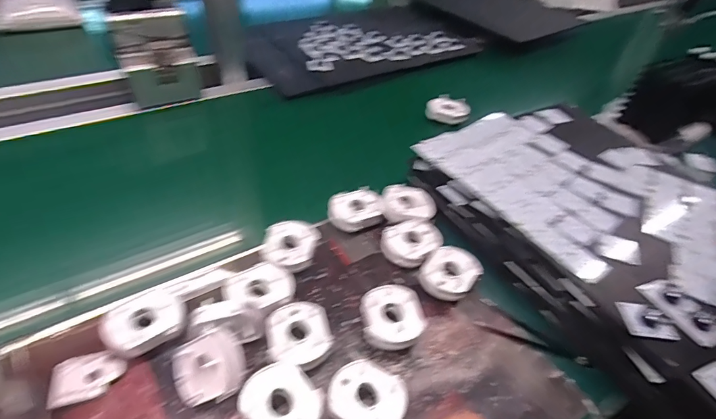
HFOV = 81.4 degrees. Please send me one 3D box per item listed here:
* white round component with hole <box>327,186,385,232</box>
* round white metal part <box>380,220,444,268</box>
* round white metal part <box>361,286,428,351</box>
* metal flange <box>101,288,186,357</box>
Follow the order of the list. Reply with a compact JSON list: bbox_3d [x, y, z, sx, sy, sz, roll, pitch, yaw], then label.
[{"bbox_3d":[-0.002,0.000,0.589,0.075,0.020,0.064,-9,46,-17],"label":"white round component with hole"},{"bbox_3d":[0.072,0.048,0.556,0.078,0.032,0.059,-10,46,-18],"label":"round white metal part"},{"bbox_3d":[0.039,0.126,0.467,0.068,0.035,0.075,2,44,-7],"label":"round white metal part"},{"bbox_3d":[-0.225,0.122,0.444,0.076,0.027,0.062,-20,50,-26],"label":"metal flange"}]

